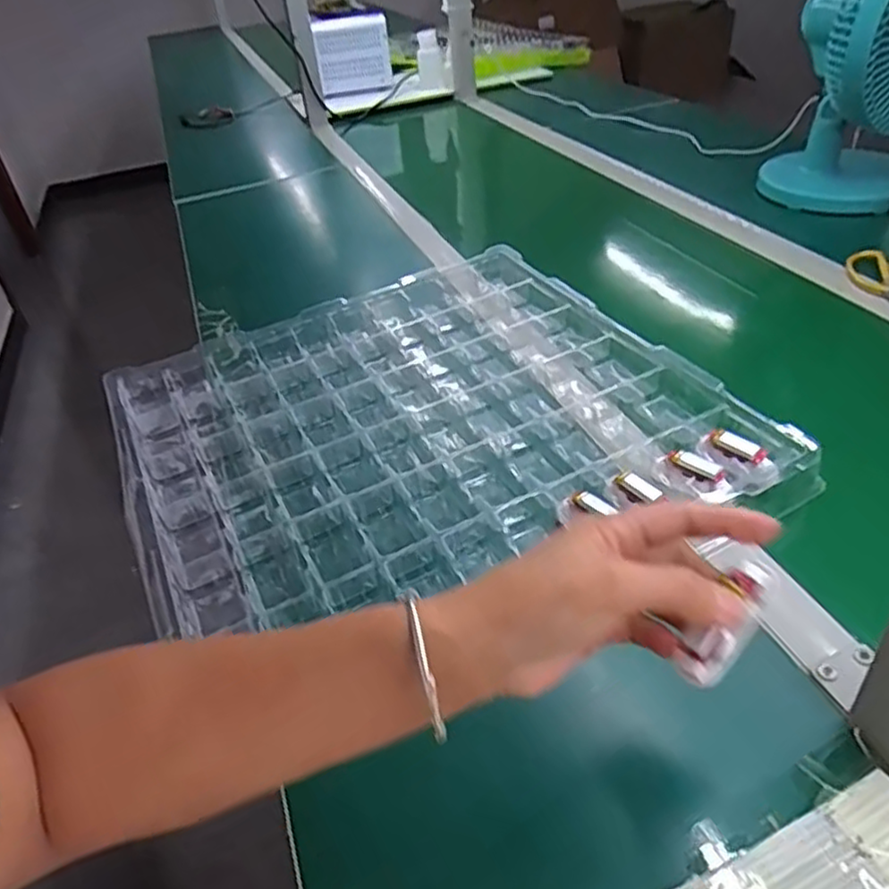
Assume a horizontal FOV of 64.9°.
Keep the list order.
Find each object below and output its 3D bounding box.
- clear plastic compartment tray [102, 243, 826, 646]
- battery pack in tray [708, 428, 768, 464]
[{"bbox_3d":[-0.028,-0.018,0.609,0.463,0.039,0.455,-21,41,-16],"label":"clear plastic compartment tray"},{"bbox_3d":[0.219,0.001,0.524,0.015,0.010,0.042,-32,45,-27],"label":"battery pack in tray"}]

